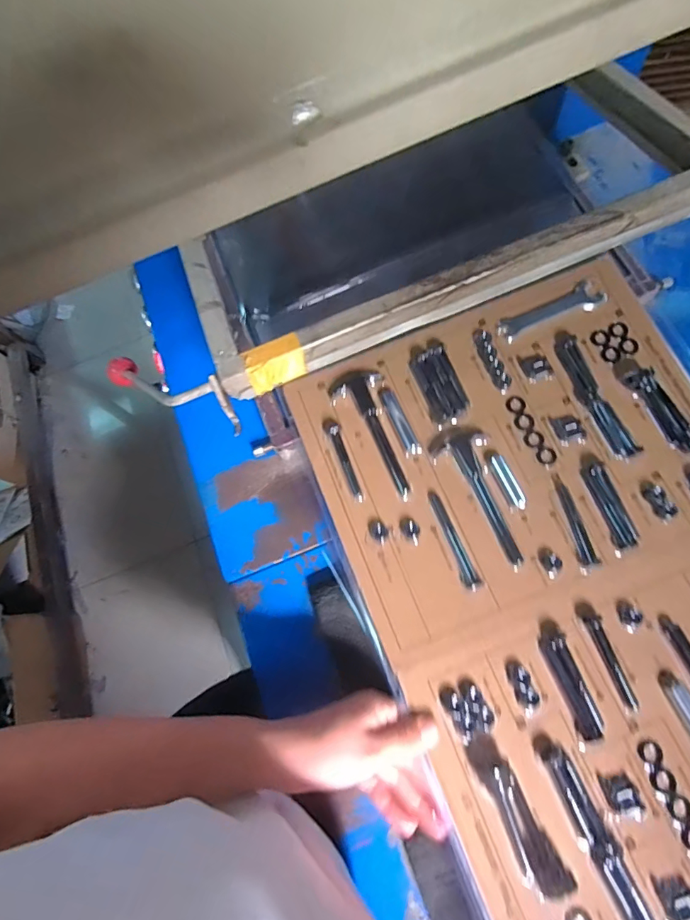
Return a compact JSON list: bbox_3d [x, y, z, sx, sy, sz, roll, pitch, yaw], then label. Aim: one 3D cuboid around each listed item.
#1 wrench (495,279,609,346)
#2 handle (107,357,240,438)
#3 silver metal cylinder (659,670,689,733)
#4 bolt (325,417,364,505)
[{"bbox_3d":[0.220,-0.157,0.489,0.115,0.012,0.035,-28,72,-2],"label":"wrench"},{"bbox_3d":[-0.160,-0.060,0.413,0.163,0.051,0.034,18,69,38],"label":"handle"},{"bbox_3d":[0.281,0.204,0.371,0.014,0.008,0.061,-23,72,-1],"label":"silver metal cylinder"},{"bbox_3d":[-0.001,-0.003,0.457,0.014,0.010,0.093,-21,72,0],"label":"bolt"}]

